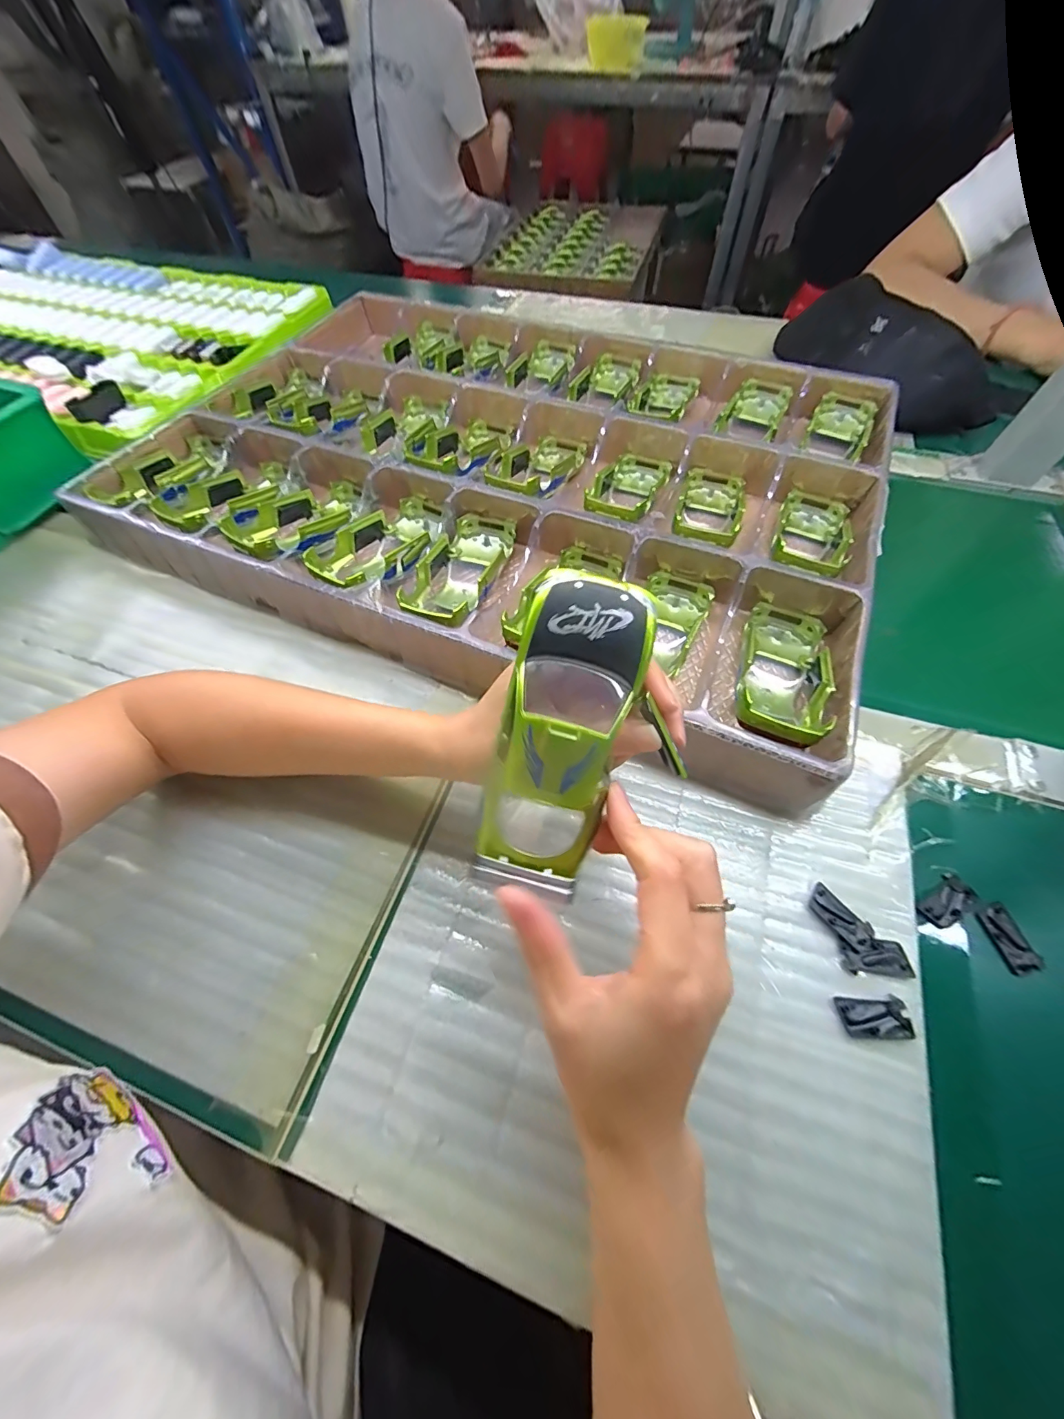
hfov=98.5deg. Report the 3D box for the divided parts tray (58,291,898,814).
[{"bbox_3d":[-0.031,-0.246,0.441,0.641,0.047,0.454,22,63,13],"label":"divided parts tray"}]

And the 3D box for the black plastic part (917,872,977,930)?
[{"bbox_3d":[0.235,0.108,0.258,0.033,0.004,0.017,-34,65,-17],"label":"black plastic part"}]

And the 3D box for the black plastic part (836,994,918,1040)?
[{"bbox_3d":[0.171,0.154,0.228,0.033,0.004,0.018,-2,60,0],"label":"black plastic part"}]

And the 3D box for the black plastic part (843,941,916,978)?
[{"bbox_3d":[0.182,0.130,0.241,0.033,0.004,0.016,2,60,2],"label":"black plastic part"}]

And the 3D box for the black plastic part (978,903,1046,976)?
[{"bbox_3d":[0.259,0.123,0.248,0.017,0.004,0.032,-14,61,-7],"label":"black plastic part"}]

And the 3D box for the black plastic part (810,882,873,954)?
[{"bbox_3d":[0.170,0.114,0.252,0.017,0.004,0.034,-37,66,-18],"label":"black plastic part"}]

